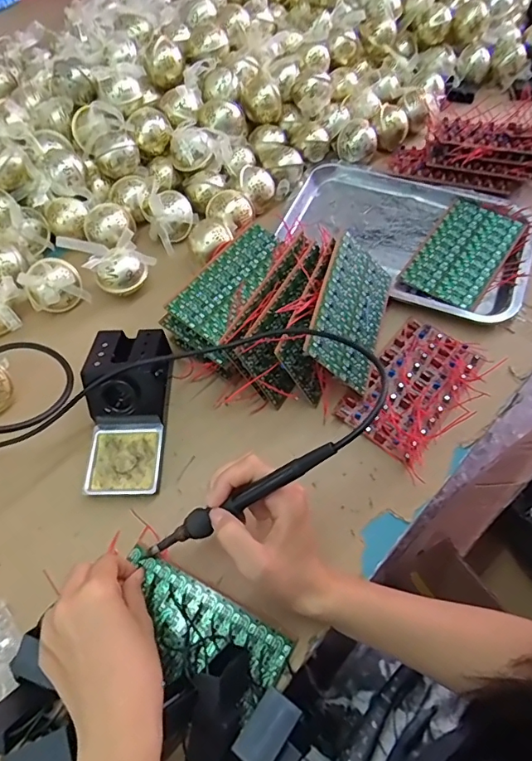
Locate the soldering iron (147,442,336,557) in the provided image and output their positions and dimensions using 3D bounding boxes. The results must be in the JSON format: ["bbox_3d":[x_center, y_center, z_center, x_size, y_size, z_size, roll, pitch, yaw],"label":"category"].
[{"bbox_3d":[-0.027,0.097,0.365,0.198,0.014,0.022,-36,57,26],"label":"soldering iron"}]

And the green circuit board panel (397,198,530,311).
[{"bbox_3d":[0.244,-0.162,0.590,0.093,0.015,0.166,31,65,19],"label":"green circuit board panel"}]

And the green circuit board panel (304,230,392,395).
[{"bbox_3d":[0.092,-0.073,0.505,0.093,0.008,0.155,36,60,-29],"label":"green circuit board panel"}]

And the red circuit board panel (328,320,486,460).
[{"bbox_3d":[0.153,0.004,0.507,0.089,0.017,0.150,36,66,21],"label":"red circuit board panel"}]

